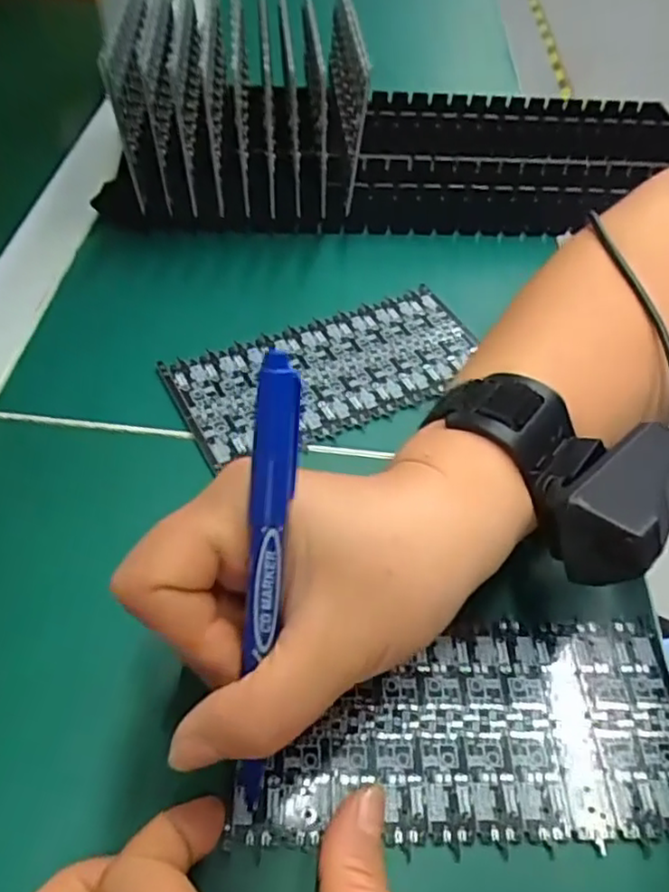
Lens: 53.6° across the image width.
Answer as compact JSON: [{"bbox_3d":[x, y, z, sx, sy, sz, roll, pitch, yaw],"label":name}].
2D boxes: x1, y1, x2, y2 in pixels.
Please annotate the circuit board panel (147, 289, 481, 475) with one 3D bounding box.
[{"bbox_3d":[0.000,-0.039,0.344,0.159,0.005,0.073,-21,55,-21],"label":"circuit board panel"}]

